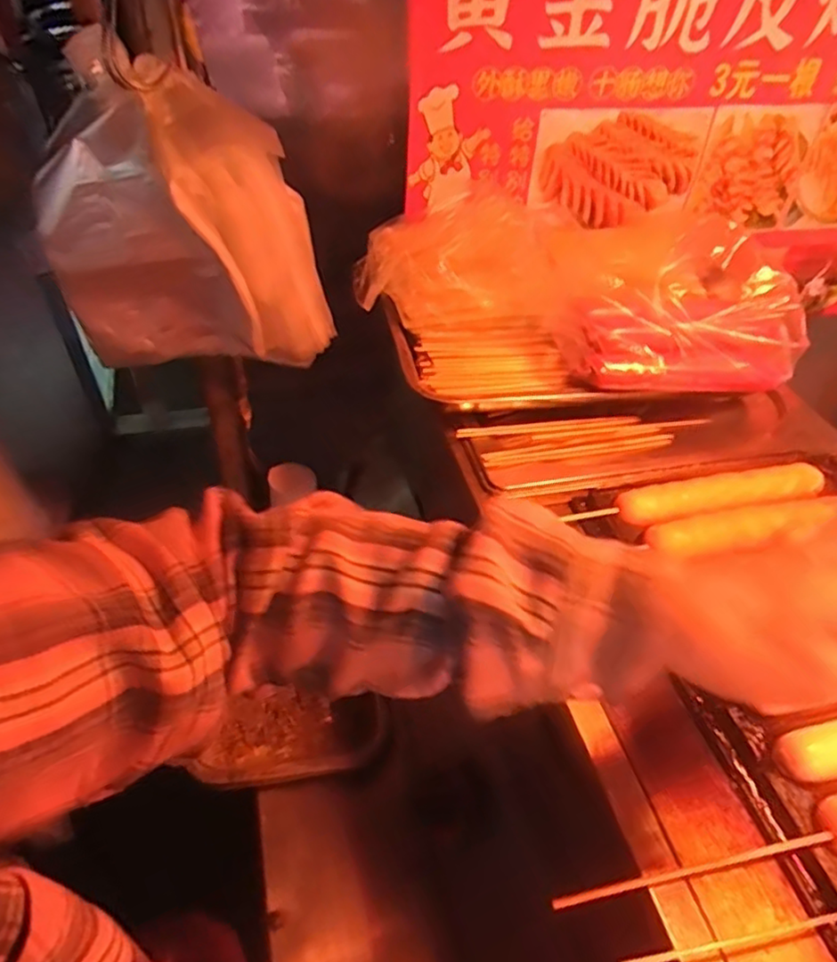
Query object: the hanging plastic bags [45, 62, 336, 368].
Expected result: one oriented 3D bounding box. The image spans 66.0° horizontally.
[{"bbox_3d":[-0.178,-0.180,0.499,0.211,0.207,0.081,5,45,2],"label":"hanging plastic bags"}]

